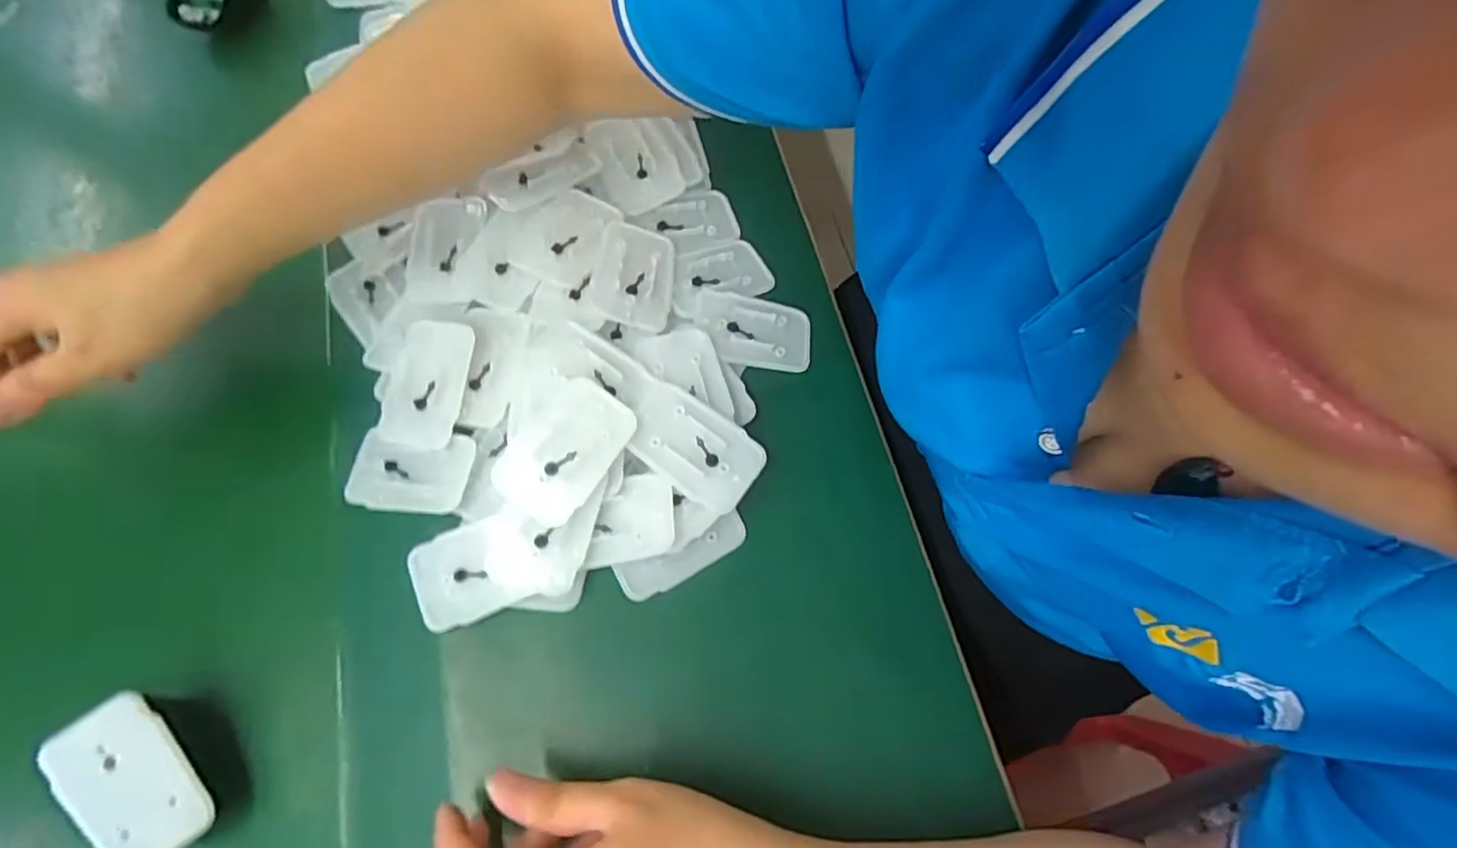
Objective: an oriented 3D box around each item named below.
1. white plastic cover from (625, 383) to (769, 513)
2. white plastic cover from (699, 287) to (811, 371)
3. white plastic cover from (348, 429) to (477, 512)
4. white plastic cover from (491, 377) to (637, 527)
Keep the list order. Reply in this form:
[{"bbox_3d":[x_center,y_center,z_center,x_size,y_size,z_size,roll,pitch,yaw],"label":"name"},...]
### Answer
[{"bbox_3d":[-0.019,0.011,0.340,0.071,0.006,0.044,34,74,0],"label":"white plastic cover"},{"bbox_3d":[0.015,-0.053,0.379,0.065,0.004,0.044,6,69,-14],"label":"white plastic cover"},{"bbox_3d":[-0.167,0.025,0.350,0.063,0.008,0.040,5,69,3],"label":"white plastic cover"},{"bbox_3d":[-0.082,0.013,0.331,0.049,0.005,0.069,33,79,12],"label":"white plastic cover"}]

